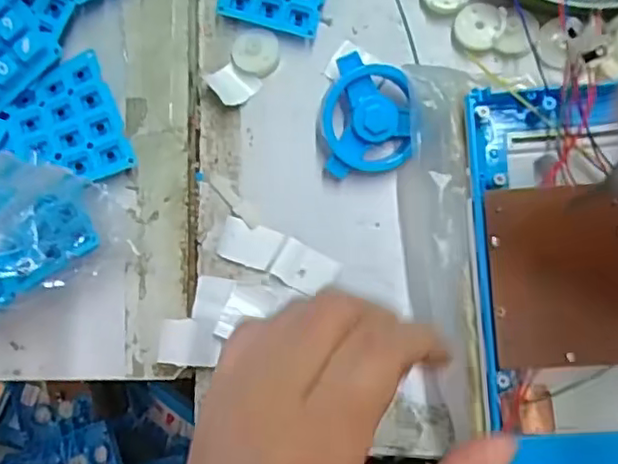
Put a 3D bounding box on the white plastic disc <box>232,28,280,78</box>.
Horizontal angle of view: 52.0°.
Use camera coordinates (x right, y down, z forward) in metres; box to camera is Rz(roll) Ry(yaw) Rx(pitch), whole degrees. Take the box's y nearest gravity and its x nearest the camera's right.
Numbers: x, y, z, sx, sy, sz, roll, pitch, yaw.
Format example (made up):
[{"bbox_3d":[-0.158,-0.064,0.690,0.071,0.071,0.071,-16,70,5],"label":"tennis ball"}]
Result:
[{"bbox_3d":[-0.025,-0.088,0.309,0.023,0.004,0.021,-1,100,-3],"label":"white plastic disc"}]

